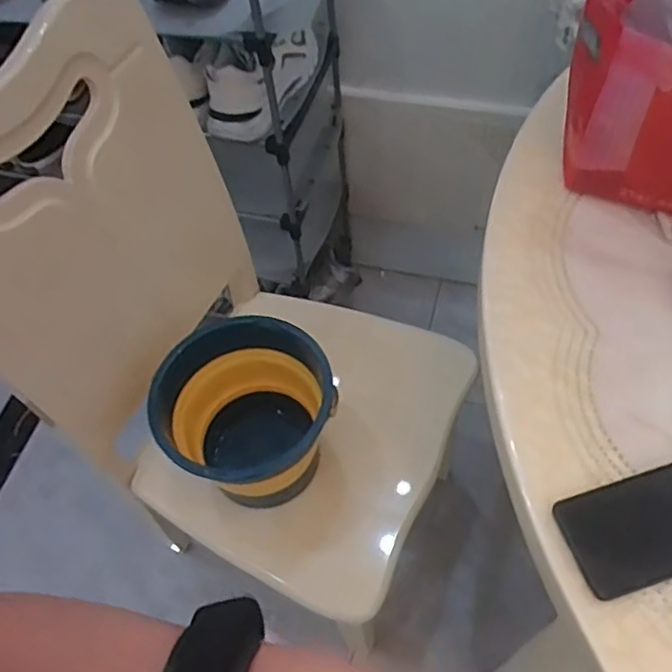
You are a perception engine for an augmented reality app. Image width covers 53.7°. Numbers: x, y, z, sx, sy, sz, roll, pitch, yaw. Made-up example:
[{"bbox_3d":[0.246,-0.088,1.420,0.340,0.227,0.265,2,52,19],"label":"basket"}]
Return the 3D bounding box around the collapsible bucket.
[{"bbox_3d":[-0.105,0.114,0.865,0.208,0.199,0.201,-2,56,3],"label":"collapsible bucket"}]

